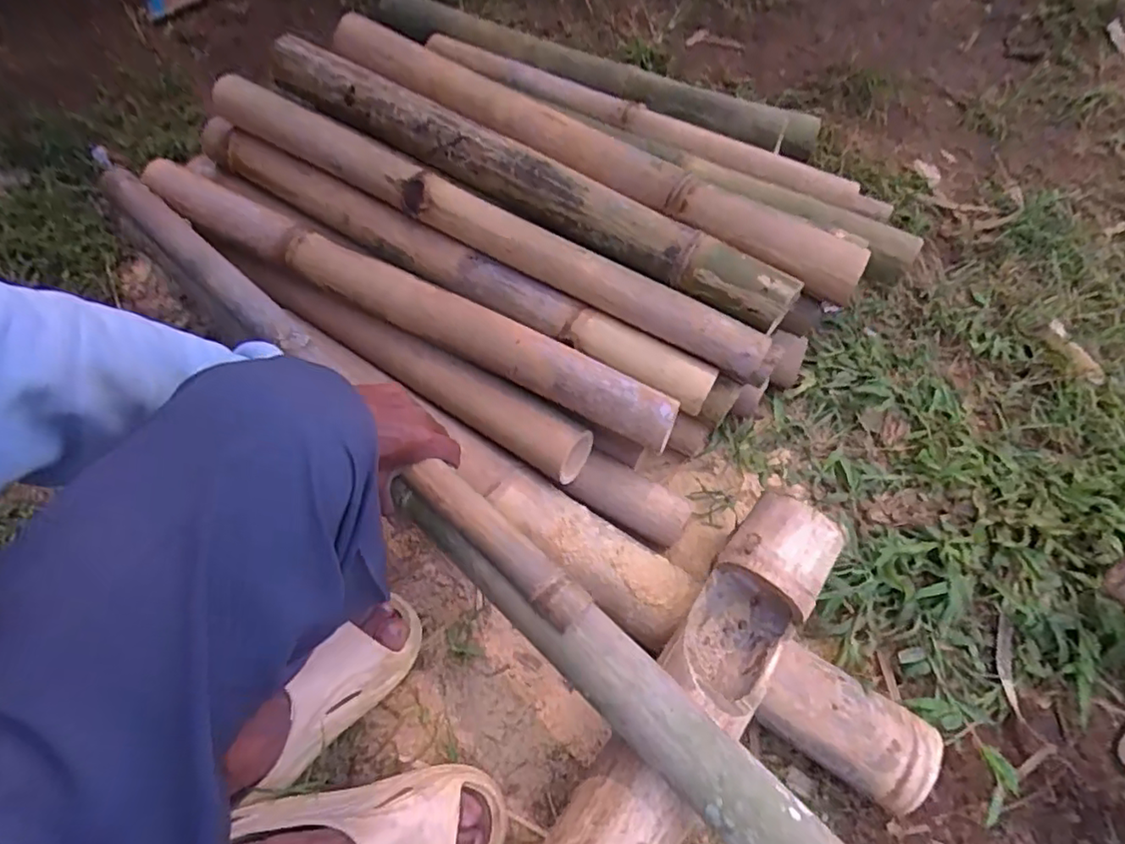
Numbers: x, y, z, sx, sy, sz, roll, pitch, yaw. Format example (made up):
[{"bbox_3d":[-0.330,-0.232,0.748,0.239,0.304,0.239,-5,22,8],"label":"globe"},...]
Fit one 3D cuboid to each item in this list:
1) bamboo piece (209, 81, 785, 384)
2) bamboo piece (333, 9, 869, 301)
[{"bbox_3d":[-0.101,-0.232,0.704,0.715,0.074,0.067,28,62,13],"label":"bamboo piece"},{"bbox_3d":[0.015,-0.319,0.709,0.691,0.059,0.085,33,64,15],"label":"bamboo piece"}]

